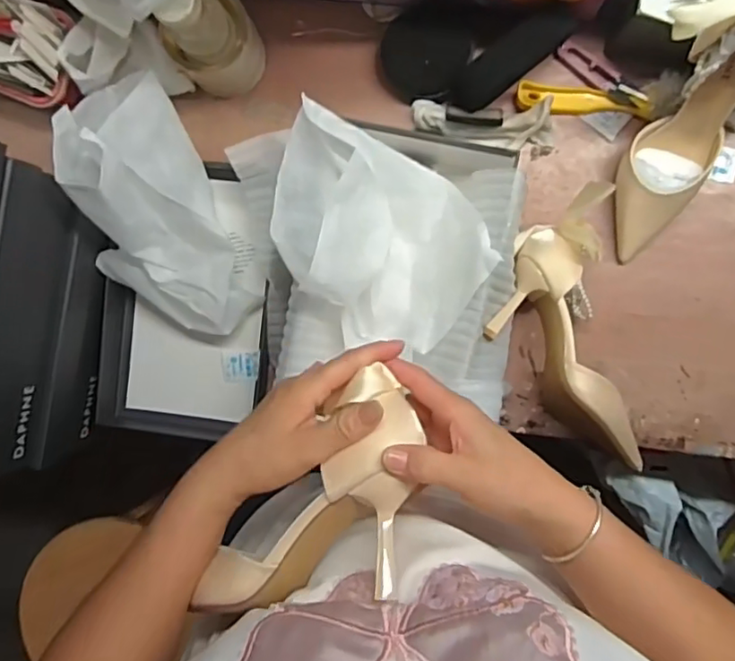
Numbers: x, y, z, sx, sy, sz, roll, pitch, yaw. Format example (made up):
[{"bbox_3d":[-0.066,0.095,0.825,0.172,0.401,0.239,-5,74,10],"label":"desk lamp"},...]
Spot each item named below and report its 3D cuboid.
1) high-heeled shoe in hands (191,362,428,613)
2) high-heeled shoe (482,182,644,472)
[{"bbox_3d":[-0.023,0.128,0.402,0.098,0.062,0.194,41,89,2],"label":"high-heeled shoe in hands"},{"bbox_3d":[0.190,0.008,0.603,0.133,0.076,0.276,-8,93,7],"label":"high-heeled shoe"}]

